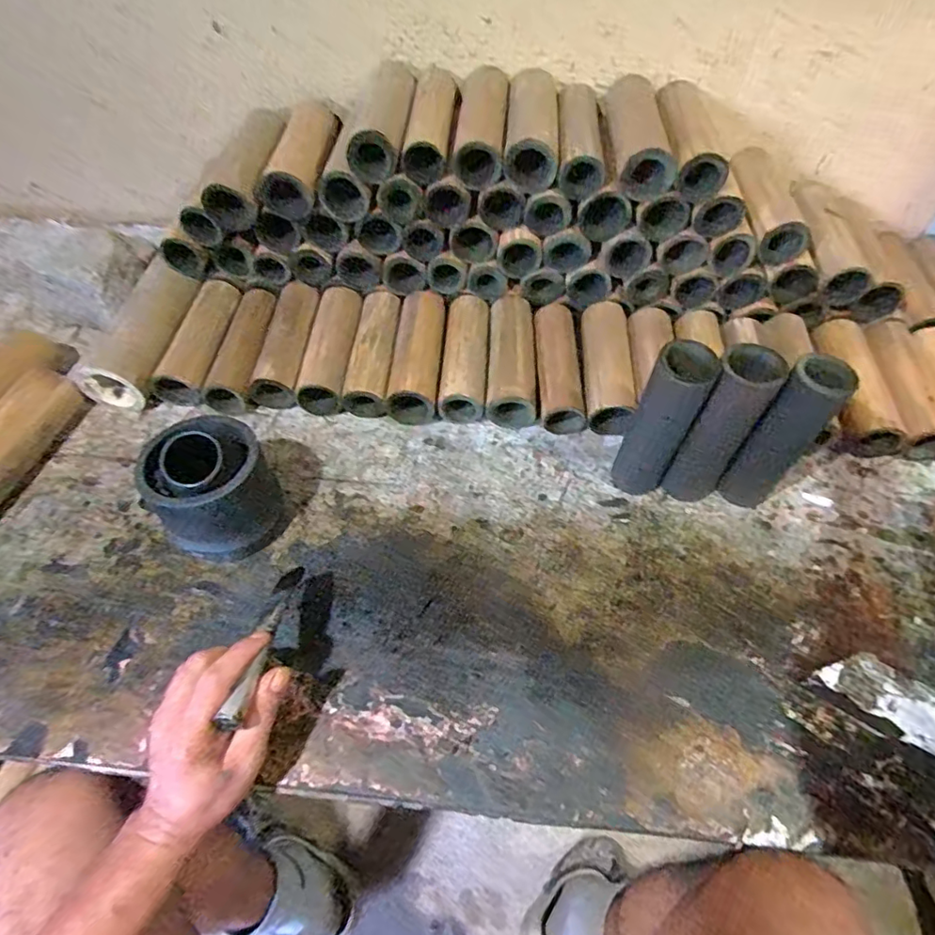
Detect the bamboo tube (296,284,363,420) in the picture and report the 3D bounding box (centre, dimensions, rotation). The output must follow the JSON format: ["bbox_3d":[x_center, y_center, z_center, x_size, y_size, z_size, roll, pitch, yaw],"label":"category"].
[{"bbox_3d":[-0.166,-0.148,0.676,0.058,0.049,0.180,5,53,1],"label":"bamboo tube"}]

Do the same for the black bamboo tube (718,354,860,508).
[{"bbox_3d":[0.298,-0.026,0.518,0.045,0.179,0.052,-37,61,-26],"label":"black bamboo tube"}]

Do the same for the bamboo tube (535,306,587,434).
[{"bbox_3d":[0.107,-0.123,0.664,0.056,0.045,0.178,-1,54,-3],"label":"bamboo tube"}]

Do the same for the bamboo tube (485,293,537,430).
[{"bbox_3d":[0.054,-0.133,0.667,0.060,0.056,0.179,4,53,1],"label":"bamboo tube"}]

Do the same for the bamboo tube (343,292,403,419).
[{"bbox_3d":[-0.113,-0.143,0.676,0.053,0.050,0.182,4,53,1],"label":"bamboo tube"}]

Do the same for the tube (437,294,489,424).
[{"bbox_3d":[-0.002,-0.135,0.672,0.056,0.050,0.174,5,53,1],"label":"tube"}]

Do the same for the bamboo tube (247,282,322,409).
[{"bbox_3d":[-0.219,-0.152,0.668,0.056,0.047,0.178,5,53,2],"label":"bamboo tube"}]

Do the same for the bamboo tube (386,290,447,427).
[{"bbox_3d":[-0.060,-0.139,0.664,0.057,0.060,0.180,4,53,1],"label":"bamboo tube"}]

